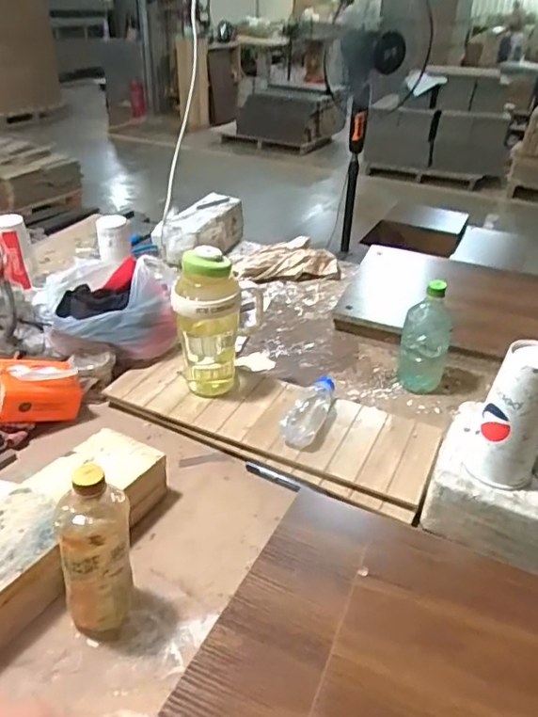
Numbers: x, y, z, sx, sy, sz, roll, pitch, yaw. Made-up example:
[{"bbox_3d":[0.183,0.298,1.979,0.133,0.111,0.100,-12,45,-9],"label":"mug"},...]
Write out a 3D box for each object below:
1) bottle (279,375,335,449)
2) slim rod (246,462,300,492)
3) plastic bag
[{"bbox_3d":[0.061,0.079,0.877,0.057,0.051,0.153,8,33,18],"label":"bottle"},{"bbox_3d":[0.005,0.172,0.813,0.090,0.012,0.011,16,36,29],"label":"slim rod"},{"bbox_3d":[-0.285,-0.087,1.018,0.220,0.166,0.176,-11,32,-13],"label":"plastic bag"}]

